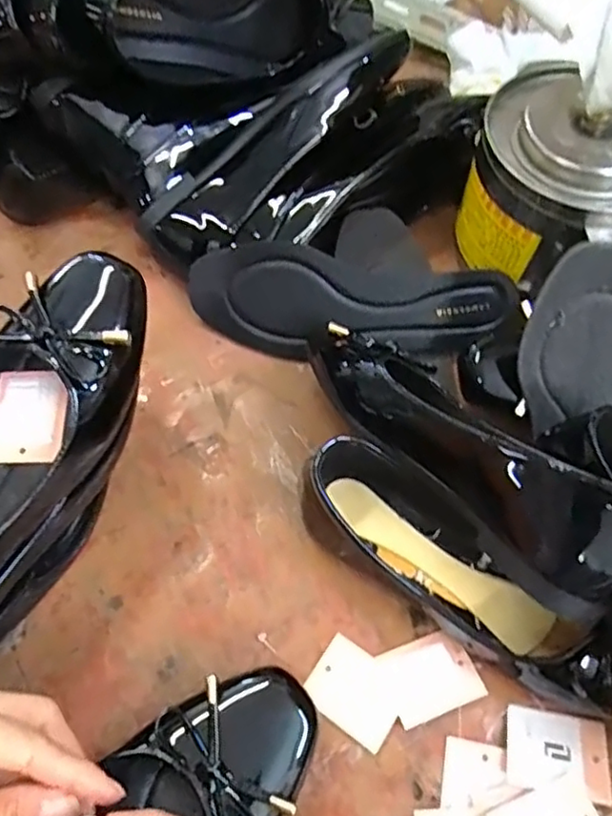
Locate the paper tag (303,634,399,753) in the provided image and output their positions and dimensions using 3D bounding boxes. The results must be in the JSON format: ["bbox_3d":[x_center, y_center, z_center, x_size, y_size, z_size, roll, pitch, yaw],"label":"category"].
[{"bbox_3d":[0.027,0.155,0.346,0.049,0.004,0.040,33,65,16],"label":"paper tag"}]

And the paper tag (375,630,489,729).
[{"bbox_3d":[0.069,0.148,0.350,0.048,0.005,0.040,-18,63,-11],"label":"paper tag"}]

